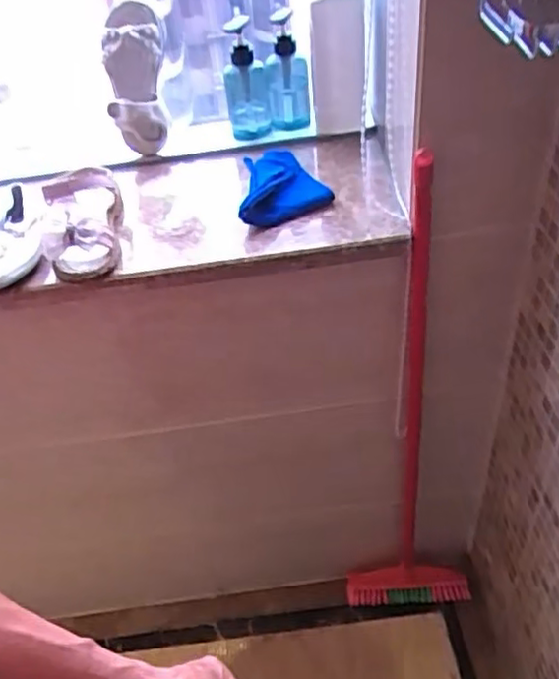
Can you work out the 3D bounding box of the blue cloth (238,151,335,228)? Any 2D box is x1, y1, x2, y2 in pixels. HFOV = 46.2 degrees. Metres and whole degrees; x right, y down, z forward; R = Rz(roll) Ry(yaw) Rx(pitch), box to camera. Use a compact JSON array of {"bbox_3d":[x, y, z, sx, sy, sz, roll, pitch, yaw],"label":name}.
[{"bbox_3d":[-0.011,-0.193,0.855,0.131,0.037,0.108,-25,45,-18],"label":"blue cloth"}]

